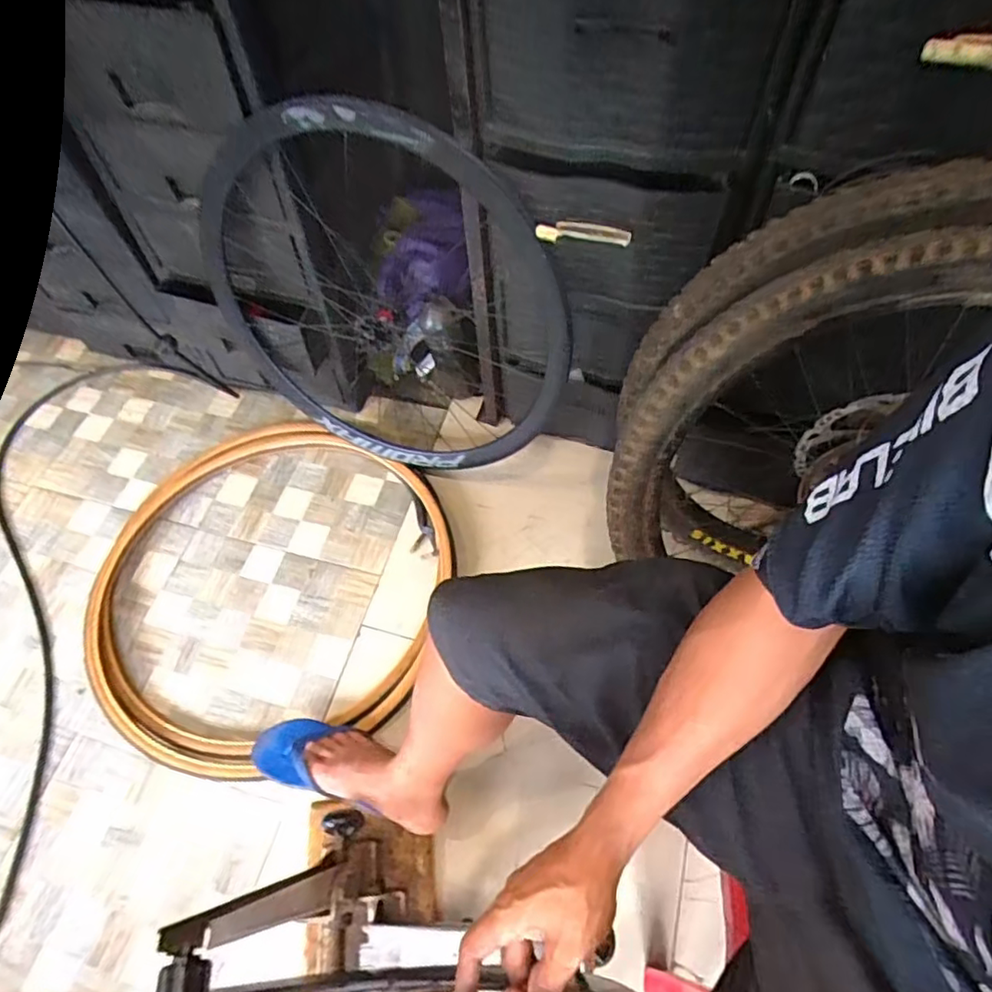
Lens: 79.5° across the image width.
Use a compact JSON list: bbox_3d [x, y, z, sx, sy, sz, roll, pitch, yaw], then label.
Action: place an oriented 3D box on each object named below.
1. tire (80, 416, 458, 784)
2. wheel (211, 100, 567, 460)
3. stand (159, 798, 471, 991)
[{"bbox_3d":[-0.434,0.153,1.132,0.686,0.041,0.681,16,62,11],"label":"tire"},{"bbox_3d":[-0.206,-0.288,1.020,0.638,0.670,0.172,16,62,11],"label":"wheel"},{"bbox_3d":[-0.151,0.464,0.639,0.176,0.495,0.303,-15,61,-4],"label":"stand"}]

